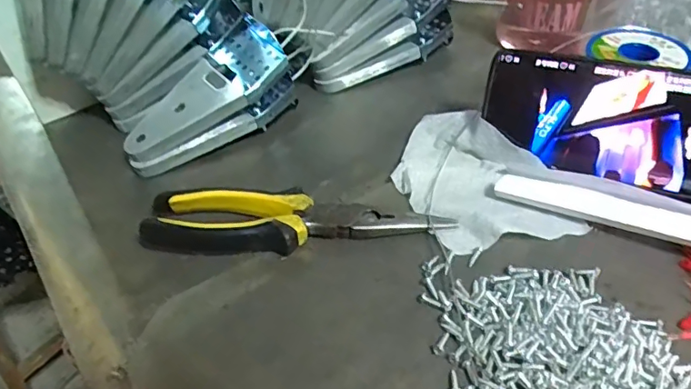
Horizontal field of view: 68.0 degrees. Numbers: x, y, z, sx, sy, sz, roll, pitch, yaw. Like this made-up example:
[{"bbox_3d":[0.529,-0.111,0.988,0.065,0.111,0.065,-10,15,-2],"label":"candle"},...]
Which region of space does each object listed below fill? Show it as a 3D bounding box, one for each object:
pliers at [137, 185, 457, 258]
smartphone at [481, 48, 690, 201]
[{"bbox_3d":[-0.034,0.016,0.318,0.185,0.026,0.047,-1,43,6],"label":"pliers"},{"bbox_3d":[0.174,-0.046,0.331,0.163,0.073,0.005,15,19,20],"label":"smartphone"}]

